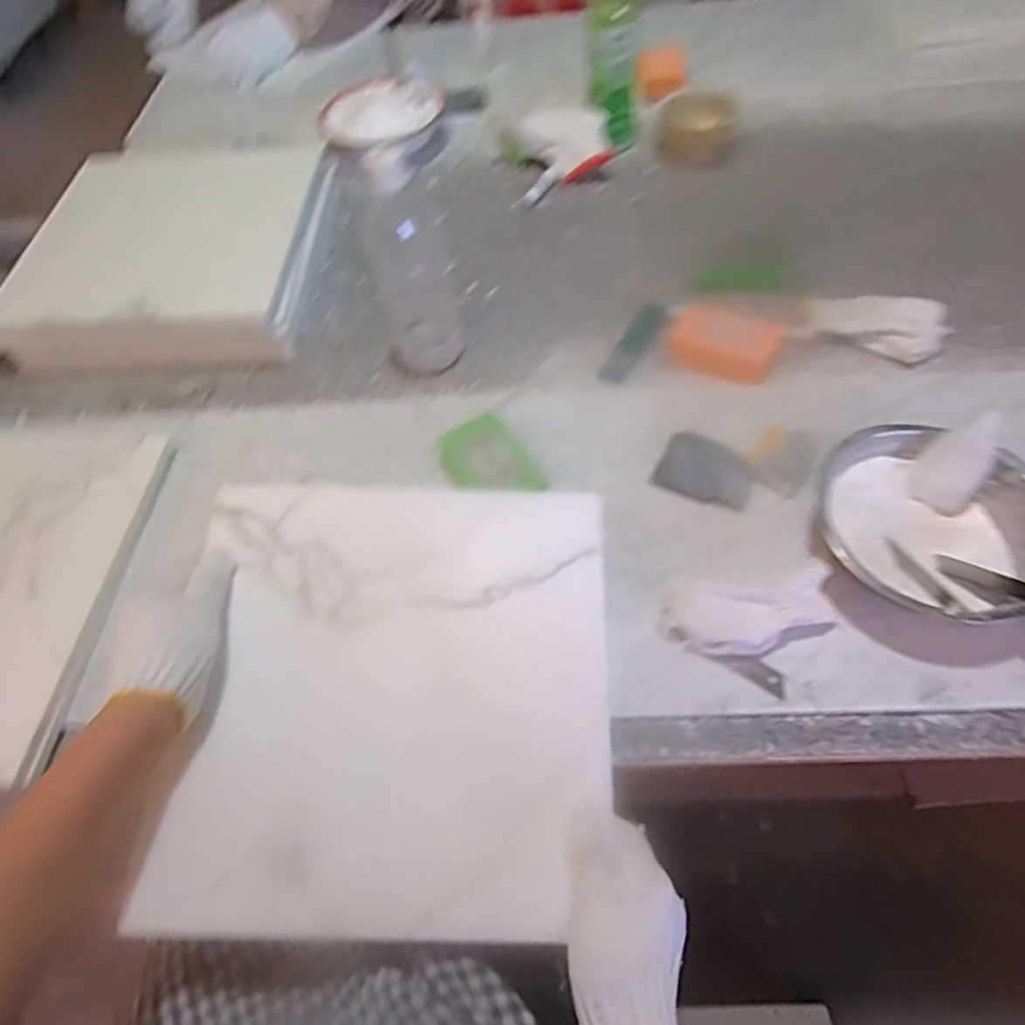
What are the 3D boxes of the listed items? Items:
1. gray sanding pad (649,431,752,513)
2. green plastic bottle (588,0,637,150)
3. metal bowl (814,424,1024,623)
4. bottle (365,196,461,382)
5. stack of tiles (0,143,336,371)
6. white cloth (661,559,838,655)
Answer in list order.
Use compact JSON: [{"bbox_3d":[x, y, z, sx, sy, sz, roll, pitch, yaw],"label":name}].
[{"bbox_3d":[0.166,-0.037,0.557,0.078,0.004,0.062,20,63,16],"label":"gray sanding pad"},{"bbox_3d":[0.116,-0.537,0.768,0.065,0.187,0.048,9,60,10],"label":"green plastic bottle"},{"bbox_3d":[0.313,0.010,0.488,0.153,0.051,0.162,-2,59,4],"label":"metal bowl"},{"bbox_3d":[-0.112,-0.266,0.708,0.082,0.058,0.267,-11,59,-2],"label":"bottle"},{"bbox_3d":[-0.379,-0.291,0.735,0.313,0.069,0.286,-3,59,3],"label":"stack of tiles"},{"bbox_3d":[0.172,0.074,0.471,0.118,0.027,0.049,-11,59,-2],"label":"white cloth"}]

